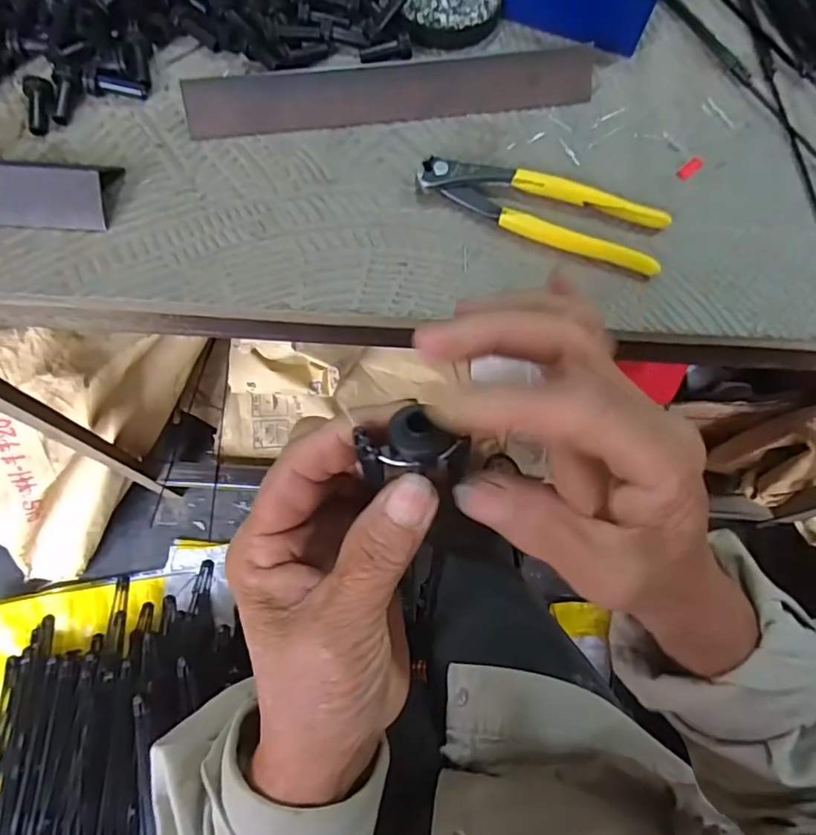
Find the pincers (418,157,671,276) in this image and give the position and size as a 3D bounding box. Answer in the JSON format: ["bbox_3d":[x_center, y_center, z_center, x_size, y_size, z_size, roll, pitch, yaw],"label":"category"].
[{"bbox_3d":[0.087,-0.137,0.366,0.159,0.015,0.048,19,69,5],"label":"pincers"}]

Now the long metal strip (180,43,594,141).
[{"bbox_3d":[-0.008,-0.225,0.390,0.278,0.035,0.005,-9,29,-5],"label":"long metal strip"}]

